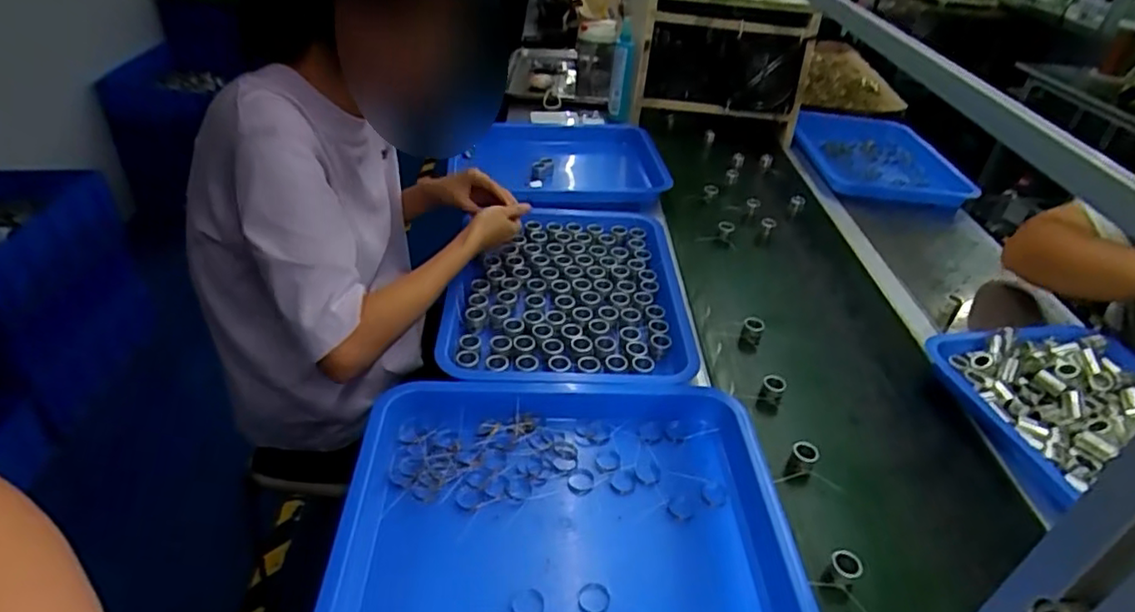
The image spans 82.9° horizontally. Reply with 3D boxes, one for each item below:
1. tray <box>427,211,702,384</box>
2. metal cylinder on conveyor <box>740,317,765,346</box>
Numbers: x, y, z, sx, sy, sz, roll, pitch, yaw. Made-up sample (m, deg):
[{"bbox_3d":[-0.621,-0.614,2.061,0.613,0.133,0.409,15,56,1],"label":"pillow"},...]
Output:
[{"bbox_3d":[-0.002,-0.026,0.829,0.297,0.033,0.374,2,38,-5],"label":"tray"},{"bbox_3d":[0.234,0.031,0.810,0.026,0.027,0.026,19,40,16],"label":"metal cylinder on conveyor"}]

